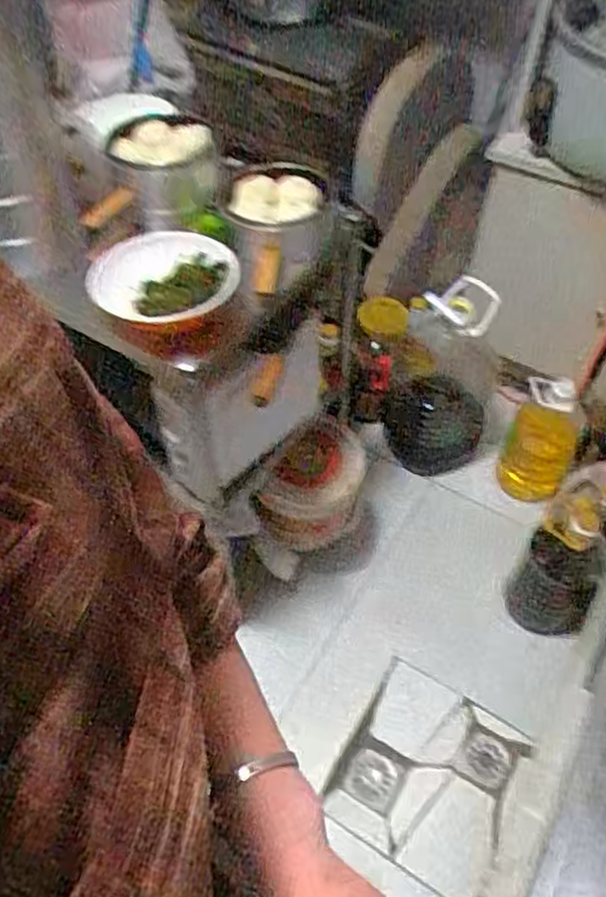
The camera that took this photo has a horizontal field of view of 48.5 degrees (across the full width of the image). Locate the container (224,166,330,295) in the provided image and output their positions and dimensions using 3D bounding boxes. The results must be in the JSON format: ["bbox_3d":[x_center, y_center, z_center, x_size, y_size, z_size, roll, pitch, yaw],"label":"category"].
[{"bbox_3d":[-0.052,-0.338,1.038,0.143,0.142,0.175,4,51,2],"label":"container"}]

